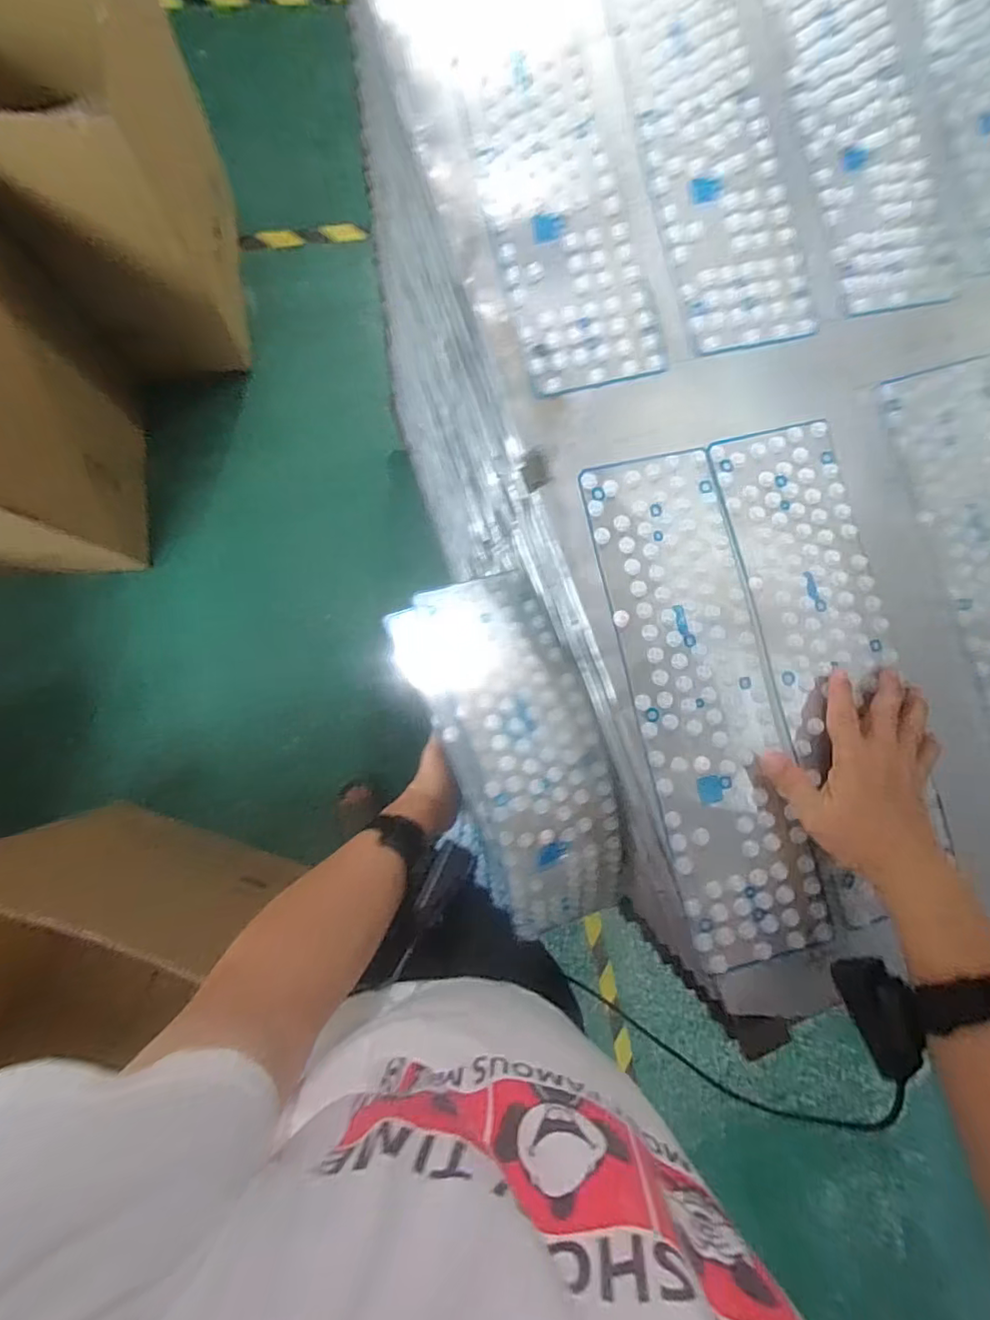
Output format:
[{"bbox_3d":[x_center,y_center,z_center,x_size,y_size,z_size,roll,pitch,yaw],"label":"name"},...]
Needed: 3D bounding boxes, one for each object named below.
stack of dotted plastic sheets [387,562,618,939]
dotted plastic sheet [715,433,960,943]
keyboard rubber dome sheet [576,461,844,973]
[{"bbox_3d":[0.019,0.098,0.529,0.152,0.100,0.357,-18,88,-8],"label":"stack of dotted plastic sheets"},{"bbox_3d":[0.279,0.003,0.467,0.123,0.013,0.408,-7,86,-7],"label":"dotted plastic sheet"},{"bbox_3d":[0.179,0.036,0.456,0.122,0.010,0.417,-12,87,-8],"label":"keyboard rubber dome sheet"}]

